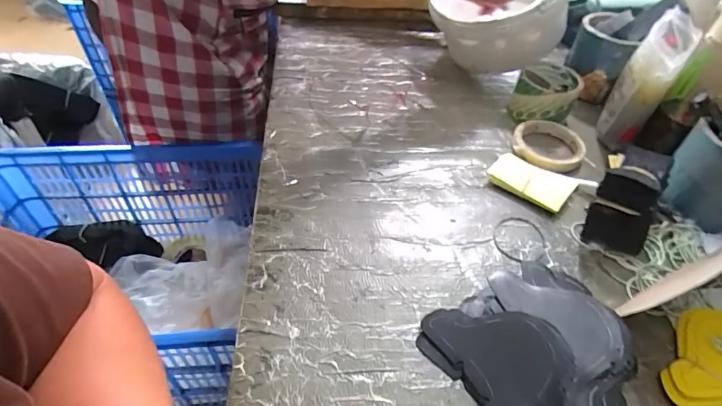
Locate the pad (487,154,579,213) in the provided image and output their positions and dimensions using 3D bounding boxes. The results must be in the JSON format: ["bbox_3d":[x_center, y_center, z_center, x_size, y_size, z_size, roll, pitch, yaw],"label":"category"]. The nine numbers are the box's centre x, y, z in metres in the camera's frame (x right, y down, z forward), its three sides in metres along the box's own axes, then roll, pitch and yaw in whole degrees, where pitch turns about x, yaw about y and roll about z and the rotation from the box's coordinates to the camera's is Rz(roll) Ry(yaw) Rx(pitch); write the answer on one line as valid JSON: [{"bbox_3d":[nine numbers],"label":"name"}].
[{"bbox_3d":[0.211,-0.026,0.535,0.095,0.019,0.057,30,52,22],"label":"pad"}]

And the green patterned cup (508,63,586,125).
[{"bbox_3d":[0.271,-0.158,0.629,0.083,0.068,0.090,4,46,-4],"label":"green patterned cup"}]

